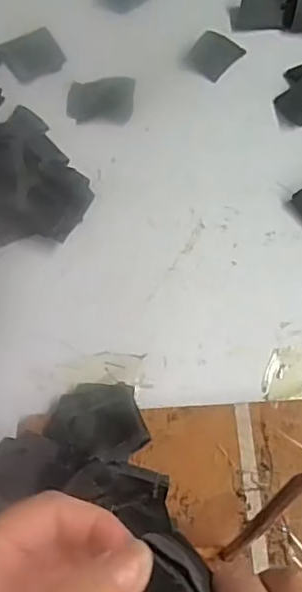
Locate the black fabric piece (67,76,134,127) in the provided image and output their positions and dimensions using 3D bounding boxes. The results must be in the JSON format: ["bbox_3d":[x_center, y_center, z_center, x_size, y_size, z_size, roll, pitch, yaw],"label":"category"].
[{"bbox_3d":[-0.042,-0.166,0.519,0.056,0.004,0.052,-1,65,-1],"label":"black fabric piece"}]

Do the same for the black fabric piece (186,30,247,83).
[{"bbox_3d":[0.057,-0.212,0.531,0.035,0.015,0.044,38,70,16],"label":"black fabric piece"}]

